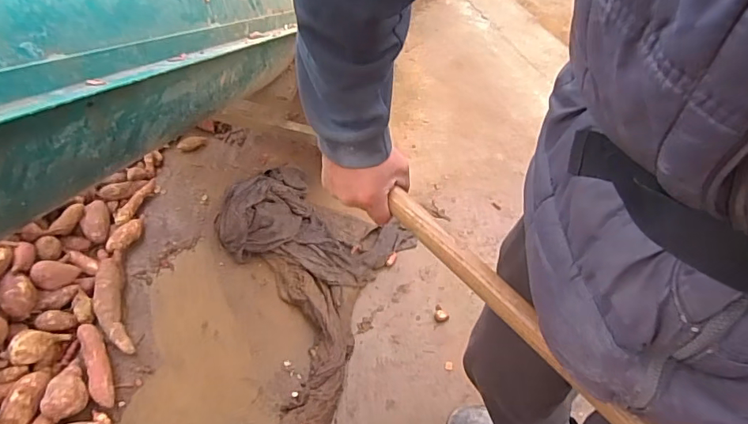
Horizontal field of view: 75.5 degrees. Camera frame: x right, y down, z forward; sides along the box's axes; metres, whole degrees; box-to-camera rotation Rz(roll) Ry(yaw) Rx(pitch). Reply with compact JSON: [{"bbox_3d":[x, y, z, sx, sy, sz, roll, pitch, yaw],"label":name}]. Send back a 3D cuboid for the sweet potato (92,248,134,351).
[{"bbox_3d":[-0.711,0.233,1.304,0.074,0.061,0.324,-16,53,-18],"label":"sweet potato"}]

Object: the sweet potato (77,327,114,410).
[{"bbox_3d":[-0.682,0.375,1.189,0.049,0.039,0.220,-23,55,-23],"label":"sweet potato"}]

